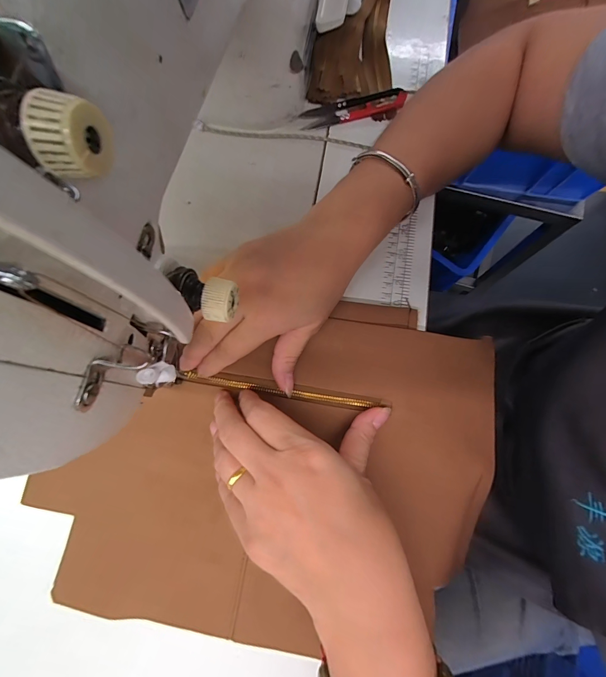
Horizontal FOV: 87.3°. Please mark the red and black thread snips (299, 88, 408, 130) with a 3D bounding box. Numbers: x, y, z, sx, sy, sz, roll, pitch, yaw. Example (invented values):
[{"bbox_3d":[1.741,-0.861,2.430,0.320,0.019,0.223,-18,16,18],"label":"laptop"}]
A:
[{"bbox_3d":[0.049,-0.233,0.319,0.099,0.017,0.026,-13,75,-3],"label":"red and black thread snips"}]

